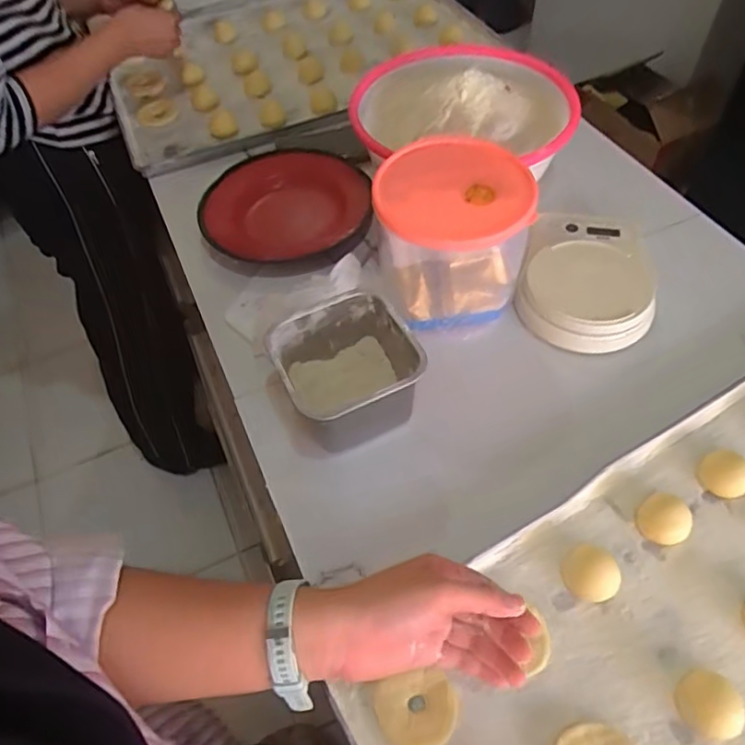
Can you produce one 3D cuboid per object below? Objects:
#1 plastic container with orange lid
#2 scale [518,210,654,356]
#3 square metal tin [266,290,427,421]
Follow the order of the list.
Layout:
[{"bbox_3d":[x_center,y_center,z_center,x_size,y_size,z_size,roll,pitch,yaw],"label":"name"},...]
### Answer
[{"bbox_3d":[0.080,-0.137,0.600,0.138,0.134,0.138,1,55,6],"label":"plastic container with orange lid"},{"bbox_3d":[0.230,-0.109,0.635,0.133,0.038,0.191,11,56,13],"label":"scale"},{"bbox_3d":[-0.021,0.005,0.544,0.113,0.094,0.116,-25,56,-13],"label":"square metal tin"}]

